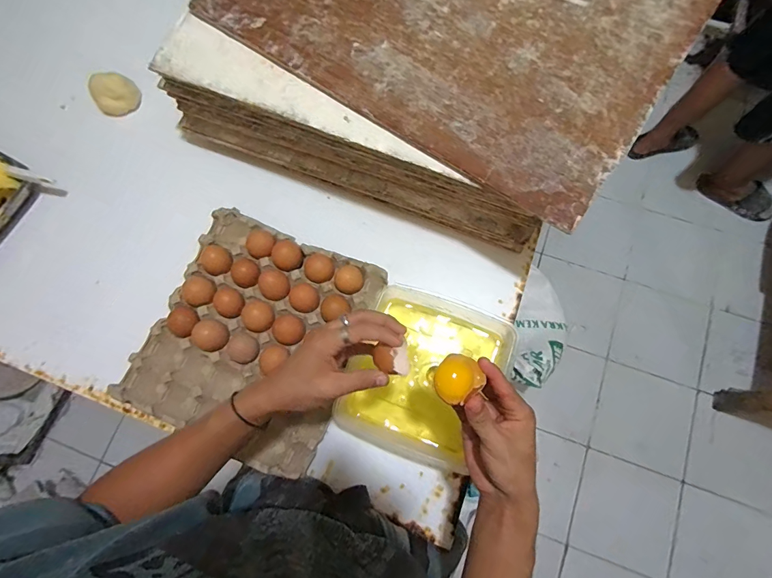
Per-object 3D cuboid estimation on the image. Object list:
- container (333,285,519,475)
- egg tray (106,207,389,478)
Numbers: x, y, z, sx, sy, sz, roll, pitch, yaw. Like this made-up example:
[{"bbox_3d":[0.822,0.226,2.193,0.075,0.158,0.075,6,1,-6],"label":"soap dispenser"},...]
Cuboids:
[{"bbox_3d":[0.052,0.121,0.535,0.196,0.066,0.217,24,77,8],"label":"container"},{"bbox_3d":[-0.190,0.067,0.571,0.303,0.055,0.316,23,76,8],"label":"egg tray"}]

